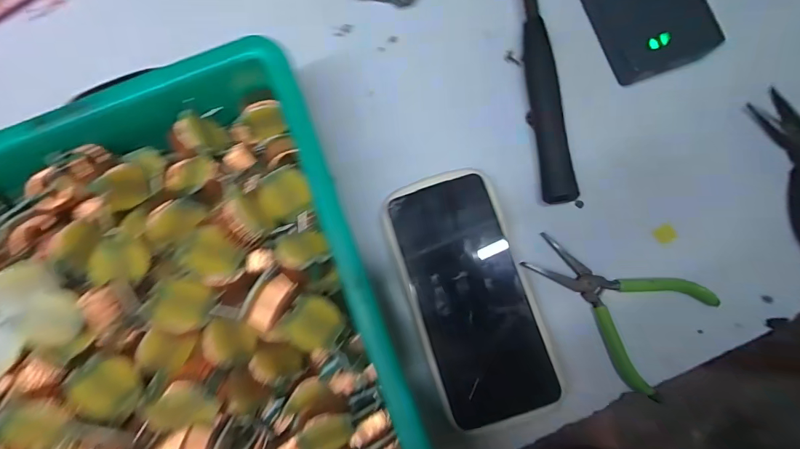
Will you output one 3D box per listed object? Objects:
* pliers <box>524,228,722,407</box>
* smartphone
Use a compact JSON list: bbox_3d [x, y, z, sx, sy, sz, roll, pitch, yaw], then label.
[{"bbox_3d":[0.137,0.052,0.270,0.111,0.019,0.076,32,85,5],"label":"pliers"},{"bbox_3d":[0.046,0.047,0.272,0.076,0.015,0.162,-17,83,-1],"label":"smartphone"}]

